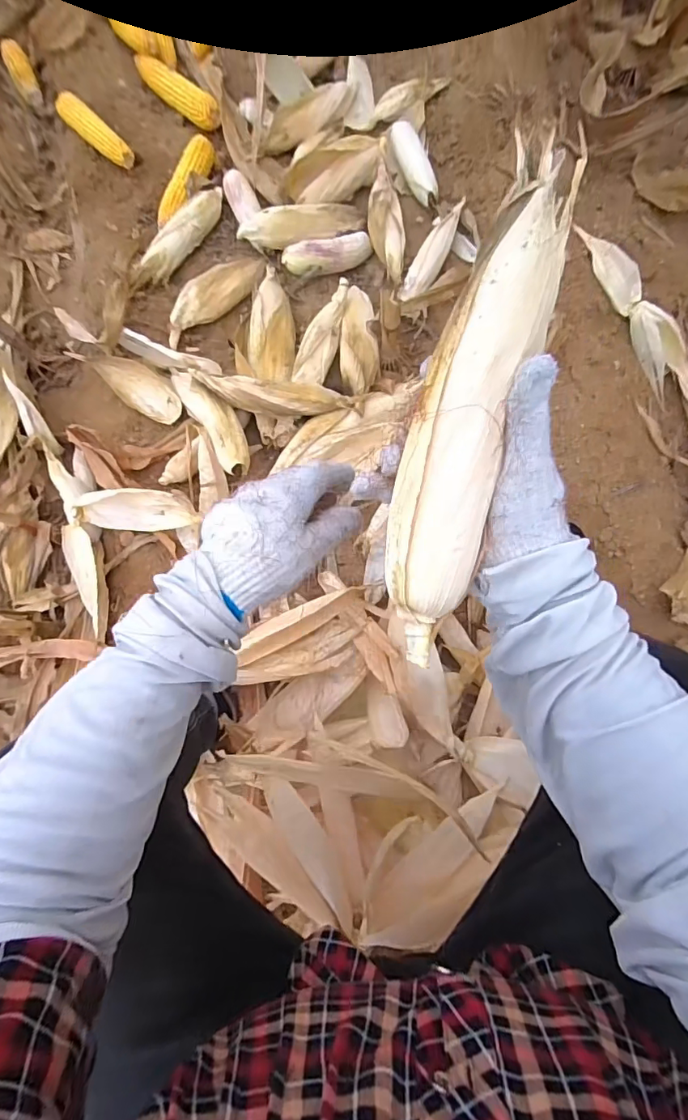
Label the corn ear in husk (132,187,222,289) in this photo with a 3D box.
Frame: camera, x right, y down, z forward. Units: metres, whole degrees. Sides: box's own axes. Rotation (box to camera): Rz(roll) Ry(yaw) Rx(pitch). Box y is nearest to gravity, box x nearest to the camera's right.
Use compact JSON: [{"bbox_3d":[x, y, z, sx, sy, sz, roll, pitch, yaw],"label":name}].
[{"bbox_3d":[-0.320,-0.628,0.947,0.055,0.050,0.272,33,84,8],"label":"corn ear in husk"}]

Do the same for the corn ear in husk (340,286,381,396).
[{"bbox_3d":[0.025,-0.399,0.866,0.068,0.056,0.231,-4,81,3],"label":"corn ear in husk"}]

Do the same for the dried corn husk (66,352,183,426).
[{"bbox_3d":[-0.404,-0.337,0.900,0.251,0.047,0.074,35,84,8],"label":"dried corn husk"}]

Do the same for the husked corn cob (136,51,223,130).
[{"bbox_3d":[-0.344,-0.986,1.016,0.207,0.047,0.063,37,85,8],"label":"husked corn cob"}]

